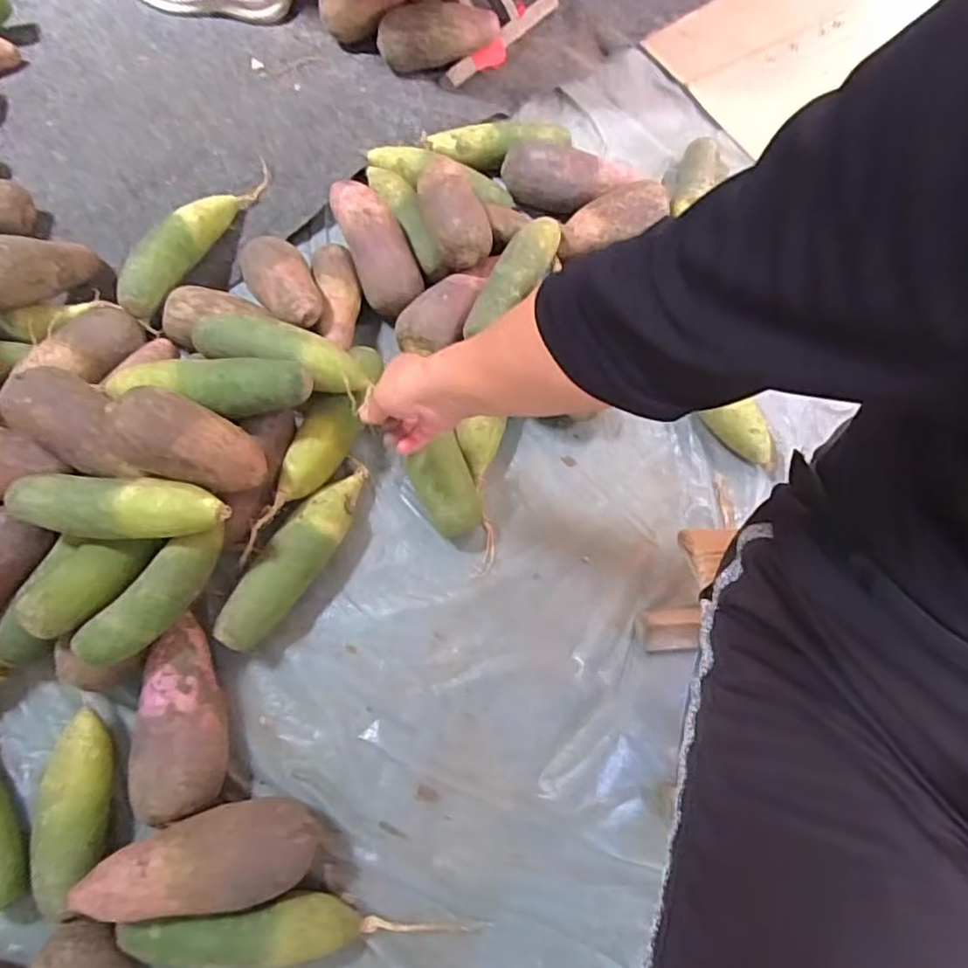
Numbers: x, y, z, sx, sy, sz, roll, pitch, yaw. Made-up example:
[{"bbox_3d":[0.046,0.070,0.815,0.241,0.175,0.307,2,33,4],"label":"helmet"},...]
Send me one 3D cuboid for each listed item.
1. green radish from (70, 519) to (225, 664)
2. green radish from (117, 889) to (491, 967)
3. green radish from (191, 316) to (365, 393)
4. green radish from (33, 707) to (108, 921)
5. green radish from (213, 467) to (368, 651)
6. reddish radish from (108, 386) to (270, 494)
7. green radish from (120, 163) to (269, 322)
[{"bbox_3d":[-0.285,0.097,0.563,0.047,0.055,0.149,32,71,9],"label":"green radish"},{"bbox_3d":[-0.149,0.368,0.525,0.274,0.054,0.054,-5,69,-5],"label":"green radish"},{"bbox_3d":[-0.209,-0.133,0.639,0.189,0.057,0.064,20,69,5],"label":"green radish"},{"bbox_3d":[-0.348,0.280,0.546,0.050,0.056,0.157,-10,70,-7],"label":"green radish"},{"bbox_3d":[-0.183,0.072,0.633,0.051,0.058,0.209,32,71,9],"label":"green radish"},{"bbox_3d":[-0.267,-0.036,0.575,0.131,0.064,0.066,23,88,-35],"label":"reddish radish"},{"bbox_3d":[-0.334,-0.302,0.748,0.046,0.054,0.288,18,52,4],"label":"green radish"}]

